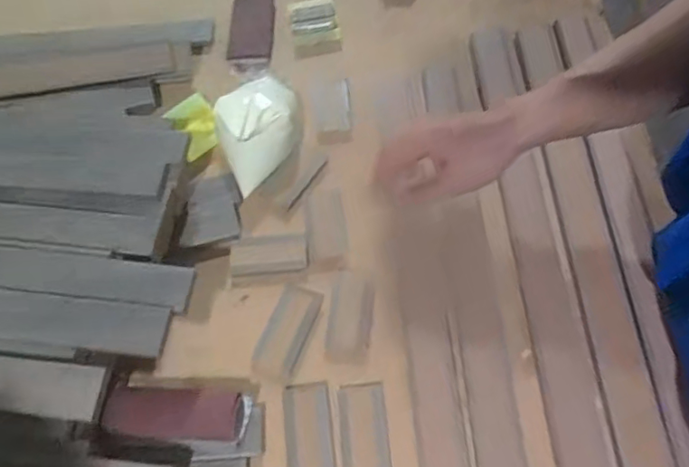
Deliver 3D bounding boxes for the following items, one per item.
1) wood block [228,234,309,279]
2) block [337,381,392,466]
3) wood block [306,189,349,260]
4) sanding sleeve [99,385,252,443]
[{"bbox_3d":[-0.079,0.021,0.582,0.080,0.005,0.042,-6,60,0],"label":"wood block"},{"bbox_3d":[0.017,0.175,0.492,0.041,0.006,0.083,-5,60,1],"label":"block"},{"bbox_3d":[-0.020,-0.011,0.593,0.040,0.004,0.081,-9,60,-1],"label":"wood block"},{"bbox_3d":[-0.145,0.158,0.490,0.120,0.038,0.046,-1,60,3],"label":"sanding sleeve"}]

